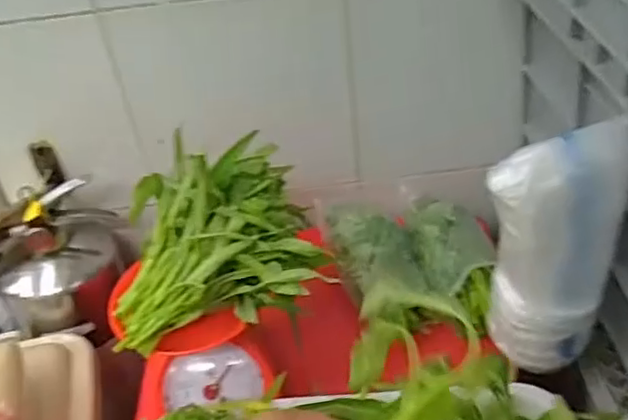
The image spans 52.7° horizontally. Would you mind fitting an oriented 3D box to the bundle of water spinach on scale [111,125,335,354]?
[{"bbox_3d":[-0.105,0.019,0.654,0.205,0.122,0.171,-11,39,-5],"label":"bundle of water spinach on scale"}]

